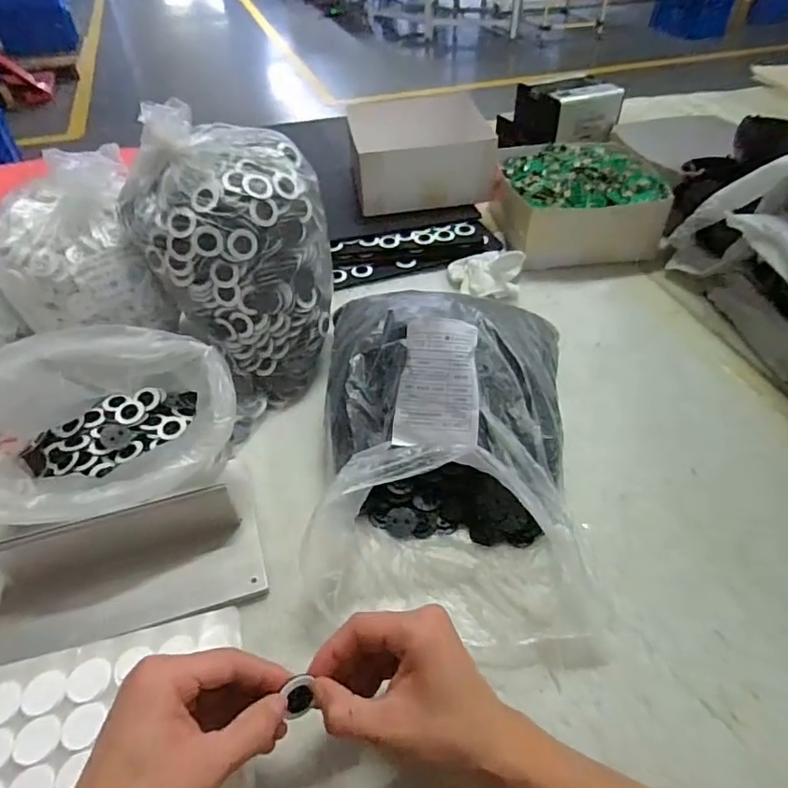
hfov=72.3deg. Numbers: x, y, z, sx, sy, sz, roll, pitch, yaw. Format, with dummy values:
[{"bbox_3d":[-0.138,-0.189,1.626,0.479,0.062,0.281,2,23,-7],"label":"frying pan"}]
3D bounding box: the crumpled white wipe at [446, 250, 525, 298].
[{"bbox_3d":[0.127,-0.173,0.731,0.092,0.056,0.087,-11,47,-10],"label":"crumpled white wipe"}]

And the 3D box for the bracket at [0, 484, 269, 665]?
[{"bbox_3d":[-0.207,0.137,0.421,0.203,0.061,0.093,-17,48,-16],"label":"bracket"}]

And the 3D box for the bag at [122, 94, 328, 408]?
[{"bbox_3d":[-0.149,-0.140,0.554,0.157,0.227,0.159,21,50,19],"label":"bag"}]

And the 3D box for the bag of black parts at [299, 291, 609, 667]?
[{"bbox_3d":[0.052,0.032,0.481,0.234,0.125,0.349,1,46,1],"label":"bag of black parts"}]

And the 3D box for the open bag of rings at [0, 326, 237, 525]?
[{"bbox_3d":[-0.240,0.030,0.460,0.211,0.157,0.171,-8,47,-8],"label":"open bag of rings"}]

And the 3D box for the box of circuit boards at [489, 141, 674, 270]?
[{"bbox_3d":[0.273,-0.295,0.816,0.223,0.102,0.221,1,46,1],"label":"box of circuit boards"}]

